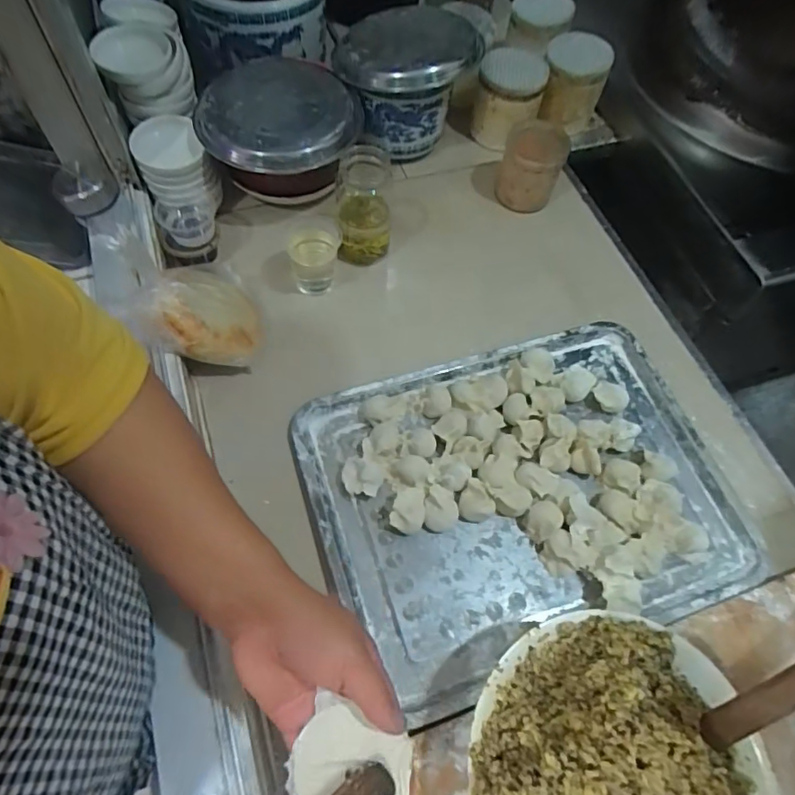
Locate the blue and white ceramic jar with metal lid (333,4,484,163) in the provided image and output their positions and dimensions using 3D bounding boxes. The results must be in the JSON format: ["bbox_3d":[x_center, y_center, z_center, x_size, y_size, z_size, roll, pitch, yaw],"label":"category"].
[{"bbox_3d":[0.010,-0.446,0.776,0.183,0.144,0.168,-10,63,-8],"label":"blue and white ceramic jar with metal lid"}]

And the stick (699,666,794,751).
[{"bbox_3d":[0.292,0.218,0.403,0.146,0.005,0.024,-45,57,19],"label":"stick"}]

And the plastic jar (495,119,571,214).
[{"bbox_3d":[0.189,-0.325,0.776,0.085,0.095,0.094,18,62,5],"label":"plastic jar"}]

